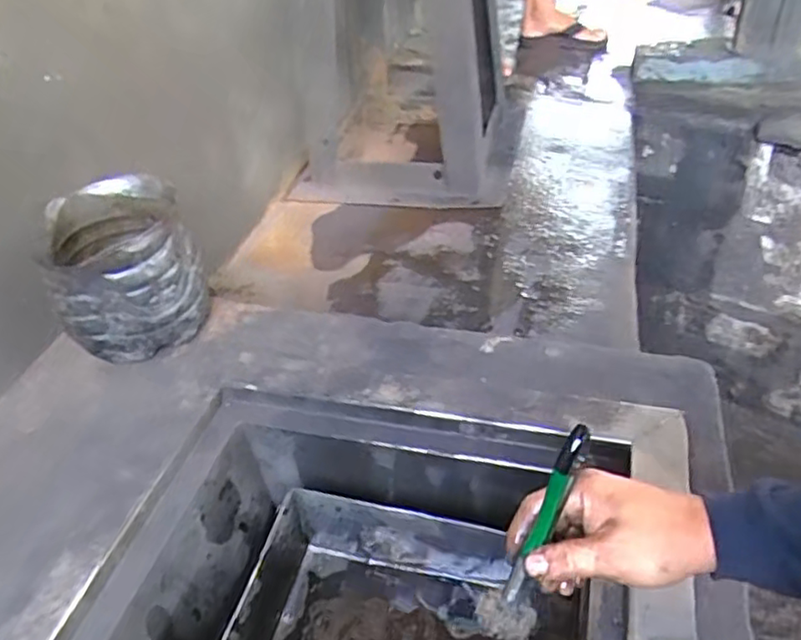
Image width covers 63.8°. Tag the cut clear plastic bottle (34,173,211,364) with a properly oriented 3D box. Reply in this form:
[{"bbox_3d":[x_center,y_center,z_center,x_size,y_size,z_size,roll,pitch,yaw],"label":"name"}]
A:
[{"bbox_3d":[-0.312,-0.056,0.746,0.145,0.158,0.155,-21,42,-16],"label":"cut clear plastic bottle"}]

